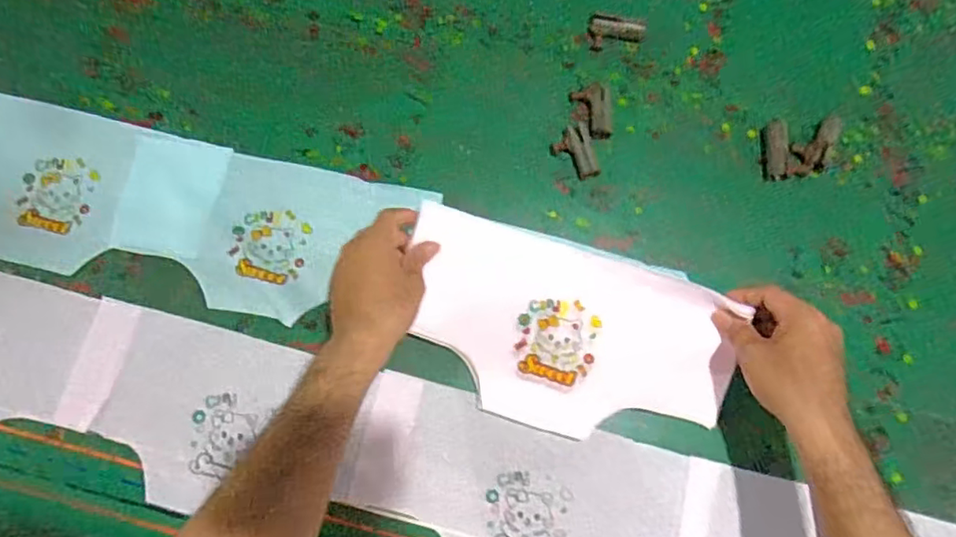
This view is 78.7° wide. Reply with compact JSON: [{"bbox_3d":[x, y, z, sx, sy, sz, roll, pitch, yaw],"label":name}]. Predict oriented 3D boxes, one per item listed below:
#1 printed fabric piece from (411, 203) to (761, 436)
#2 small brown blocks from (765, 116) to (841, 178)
[{"bbox_3d":[0.078,0.062,0.550,0.309,0.035,0.168,18,79,3],"label":"printed fabric piece"},{"bbox_3d":[0.340,-0.126,0.604,0.079,0.010,0.062,-3,78,-1],"label":"small brown blocks"}]

